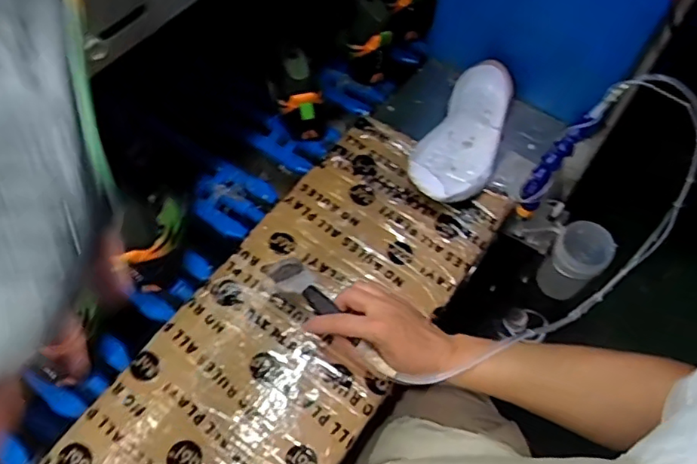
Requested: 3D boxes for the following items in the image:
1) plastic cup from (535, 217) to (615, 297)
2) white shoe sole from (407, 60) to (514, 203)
[{"bbox_3d":[0.329,0.038,0.814,0.078,0.096,0.072,1,58,-1],"label":"plastic cup"},{"bbox_3d":[0.165,-0.137,0.773,0.101,0.045,0.256,26,61,14],"label":"white shoe sole"}]

